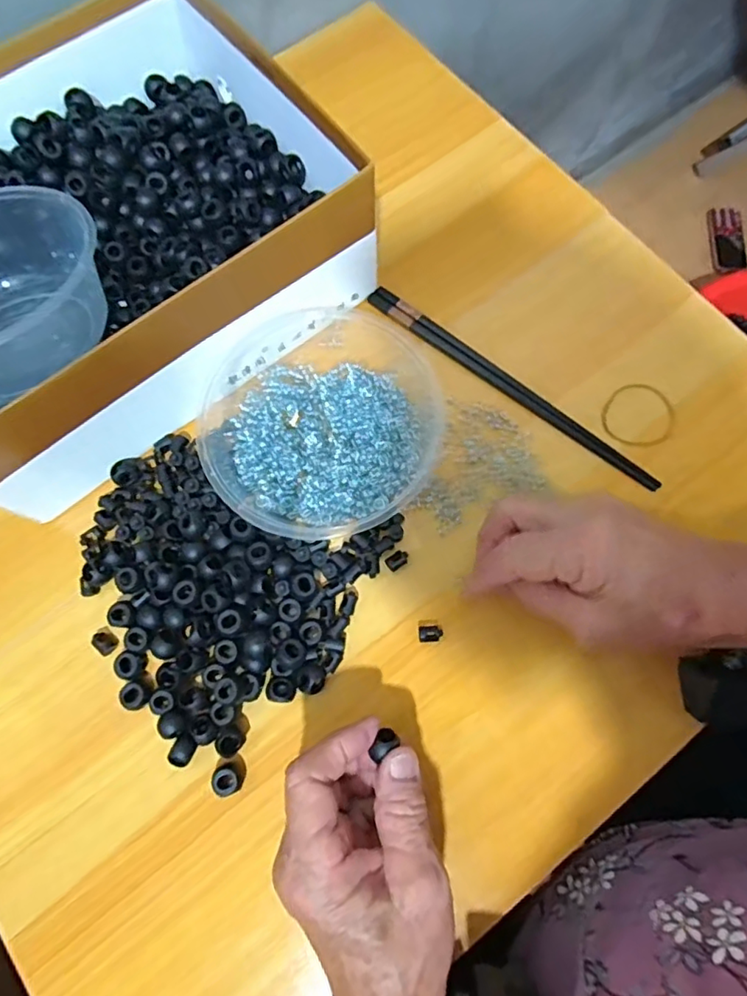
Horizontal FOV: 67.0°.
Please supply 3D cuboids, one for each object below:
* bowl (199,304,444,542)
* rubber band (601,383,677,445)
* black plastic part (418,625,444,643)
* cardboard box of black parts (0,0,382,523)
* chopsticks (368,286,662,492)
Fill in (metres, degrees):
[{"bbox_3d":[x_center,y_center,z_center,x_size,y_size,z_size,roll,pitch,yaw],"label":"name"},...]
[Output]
[{"bbox_3d":[-0.031,-0.054,0.361,0.150,0.053,0.155,0,74,1],"label":"bowl"},{"bbox_3d":[0.182,-0.057,0.386,0.049,0.004,0.045,0,74,1],"label":"rubber band"},{"bbox_3d":[0.035,0.083,0.346,0.014,0.009,0.010,-3,74,0],"label":"black plastic part"},{"bbox_3d":[-0.175,-0.172,0.373,0.305,0.100,0.239,-38,77,-9],"label":"cardboard box of black parts"},{"bbox_3d":[0.094,-0.079,0.390,0.234,0.005,0.014,37,78,11],"label":"chopsticks"}]

